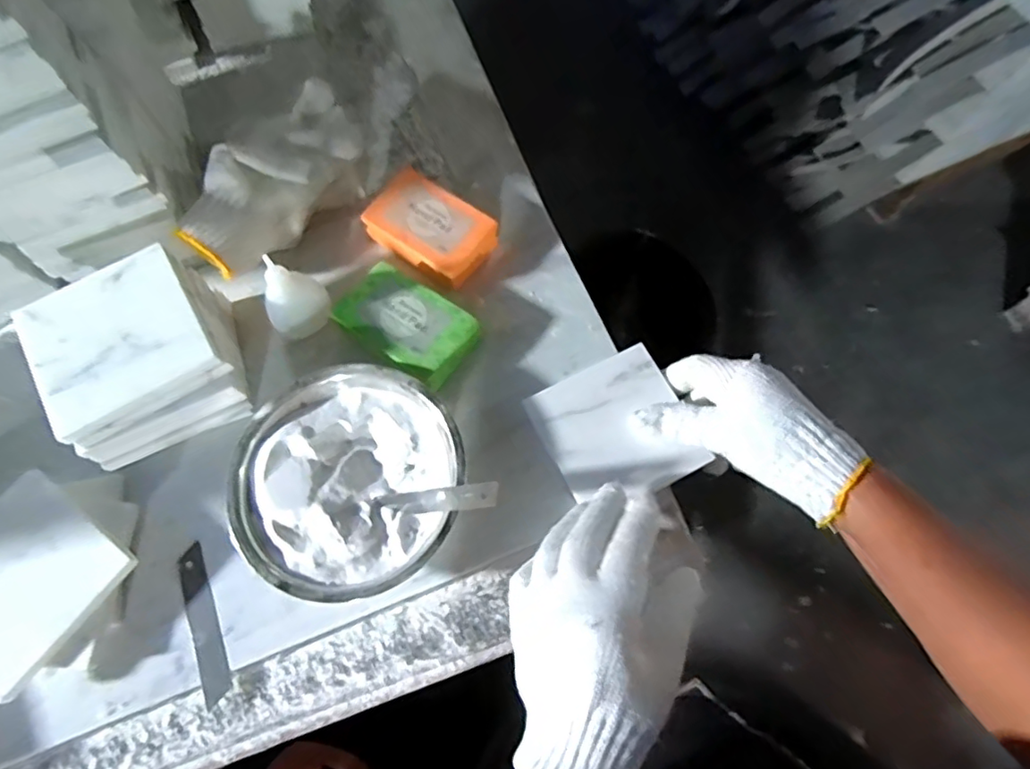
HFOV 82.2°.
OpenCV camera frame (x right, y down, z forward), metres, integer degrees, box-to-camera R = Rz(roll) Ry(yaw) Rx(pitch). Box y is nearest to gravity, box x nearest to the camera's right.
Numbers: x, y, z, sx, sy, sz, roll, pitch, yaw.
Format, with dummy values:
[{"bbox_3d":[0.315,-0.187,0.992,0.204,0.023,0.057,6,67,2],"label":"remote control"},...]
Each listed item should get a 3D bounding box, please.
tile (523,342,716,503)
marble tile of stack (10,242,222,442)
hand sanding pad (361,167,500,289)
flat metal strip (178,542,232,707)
[{"bbox_3d":[0.071,0.031,0.418,0.097,0.012,0.099,-27,68,-2],"label":"tile"},{"bbox_3d":[-0.250,-0.030,0.370,0.098,0.011,0.095,-30,73,-13],"label":"marble tile of stack"},{"bbox_3d":[-0.065,-0.123,0.465,0.096,0.024,0.056,35,72,10],"label":"hand sanding pad"},{"bbox_3d":[-0.205,0.157,0.390,0.019,0.008,0.099,-21,71,-10],"label":"flat metal strip"}]

